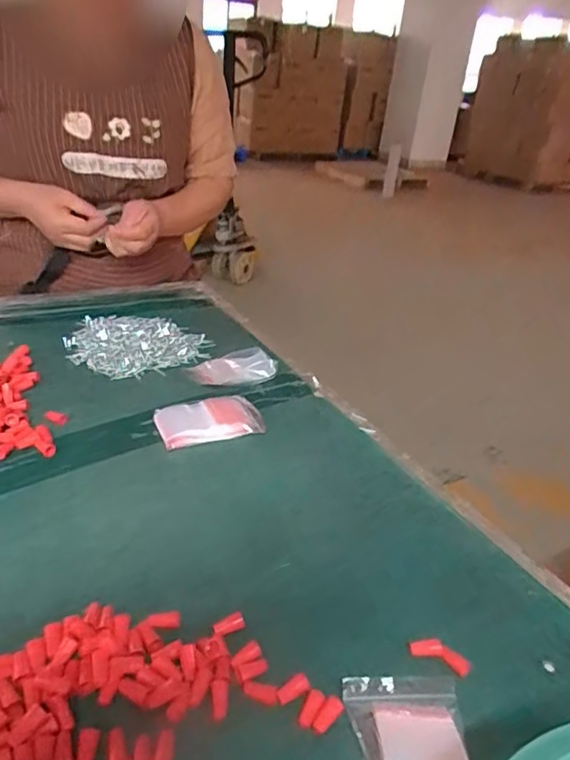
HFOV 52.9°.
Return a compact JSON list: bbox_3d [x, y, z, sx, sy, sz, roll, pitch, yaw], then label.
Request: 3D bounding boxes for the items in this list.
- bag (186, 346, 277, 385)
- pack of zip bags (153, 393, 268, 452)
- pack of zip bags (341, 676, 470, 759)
[{"bbox_3d":[-0.065,-0.016,0.753,0.114,0.016,0.058,-17,37,-37],"label":"bag"},{"bbox_3d":[-0.084,0.043,0.641,0.115,0.024,0.062,-6,31,-24],"label":"pack of zip bags"},{"bbox_3d":[0.083,0.232,0.341,0.076,0.019,0.114,2,29,-10],"label":"pack of zip bags"}]

